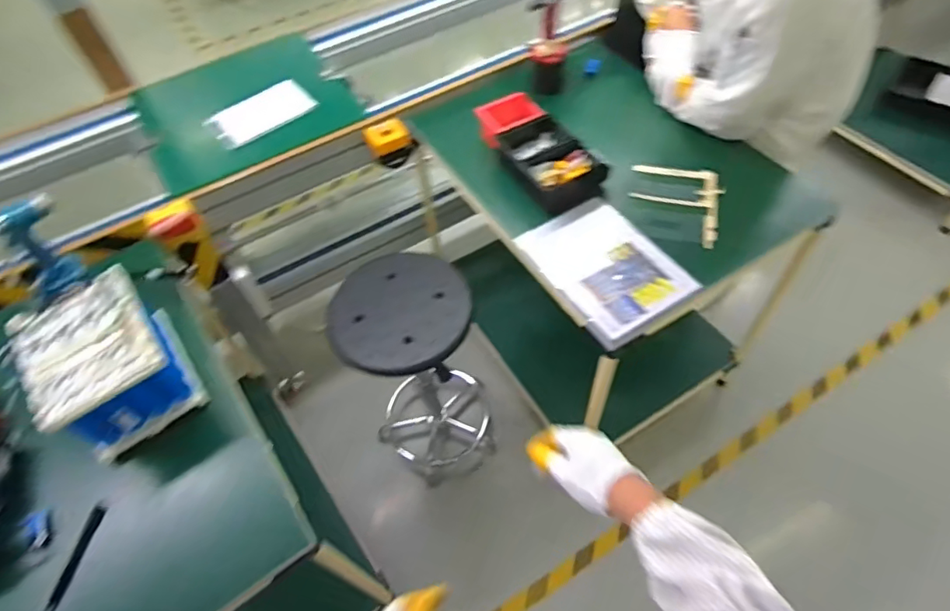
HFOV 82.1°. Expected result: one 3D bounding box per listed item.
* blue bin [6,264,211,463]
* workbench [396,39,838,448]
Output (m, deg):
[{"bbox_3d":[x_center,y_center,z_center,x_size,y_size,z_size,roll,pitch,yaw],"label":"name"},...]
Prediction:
[{"bbox_3d":[-0.615,0.098,0.921,0.191,0.156,0.232,-32,59,-17],"label":"blue bin"},{"bbox_3d":[0.312,-0.148,1.530,0.620,0.789,0.816,-28,58,-14],"label":"workbench"}]

